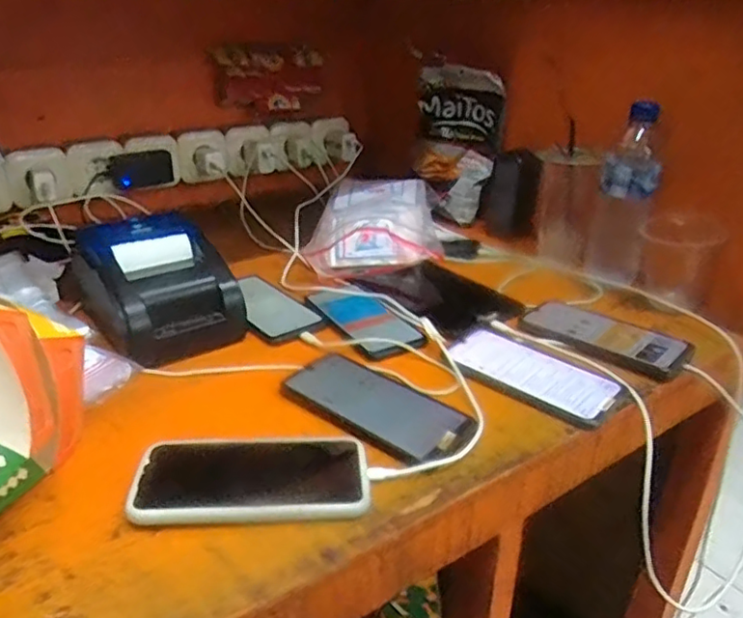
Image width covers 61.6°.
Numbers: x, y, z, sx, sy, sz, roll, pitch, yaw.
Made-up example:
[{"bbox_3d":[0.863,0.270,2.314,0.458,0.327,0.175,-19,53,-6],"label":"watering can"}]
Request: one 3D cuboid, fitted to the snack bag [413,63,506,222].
[{"bbox_3d":[0.124,-0.267,0.987,0.161,0.223,0.048,28,34,32],"label":"snack bag"}]

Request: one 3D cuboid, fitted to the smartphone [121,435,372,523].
[{"bbox_3d":[-0.087,0.125,0.460,0.166,0.012,0.073,-1,27,-4],"label":"smartphone"}]

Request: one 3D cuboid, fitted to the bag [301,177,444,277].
[{"bbox_3d":[0.004,-0.123,0.880,0.191,0.070,0.203,-1,27,-4],"label":"bag"}]

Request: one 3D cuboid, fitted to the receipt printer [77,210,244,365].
[{"bbox_3d":[-0.229,-0.026,0.660,0.134,0.100,0.165,-20,34,-35],"label":"receipt printer"}]

